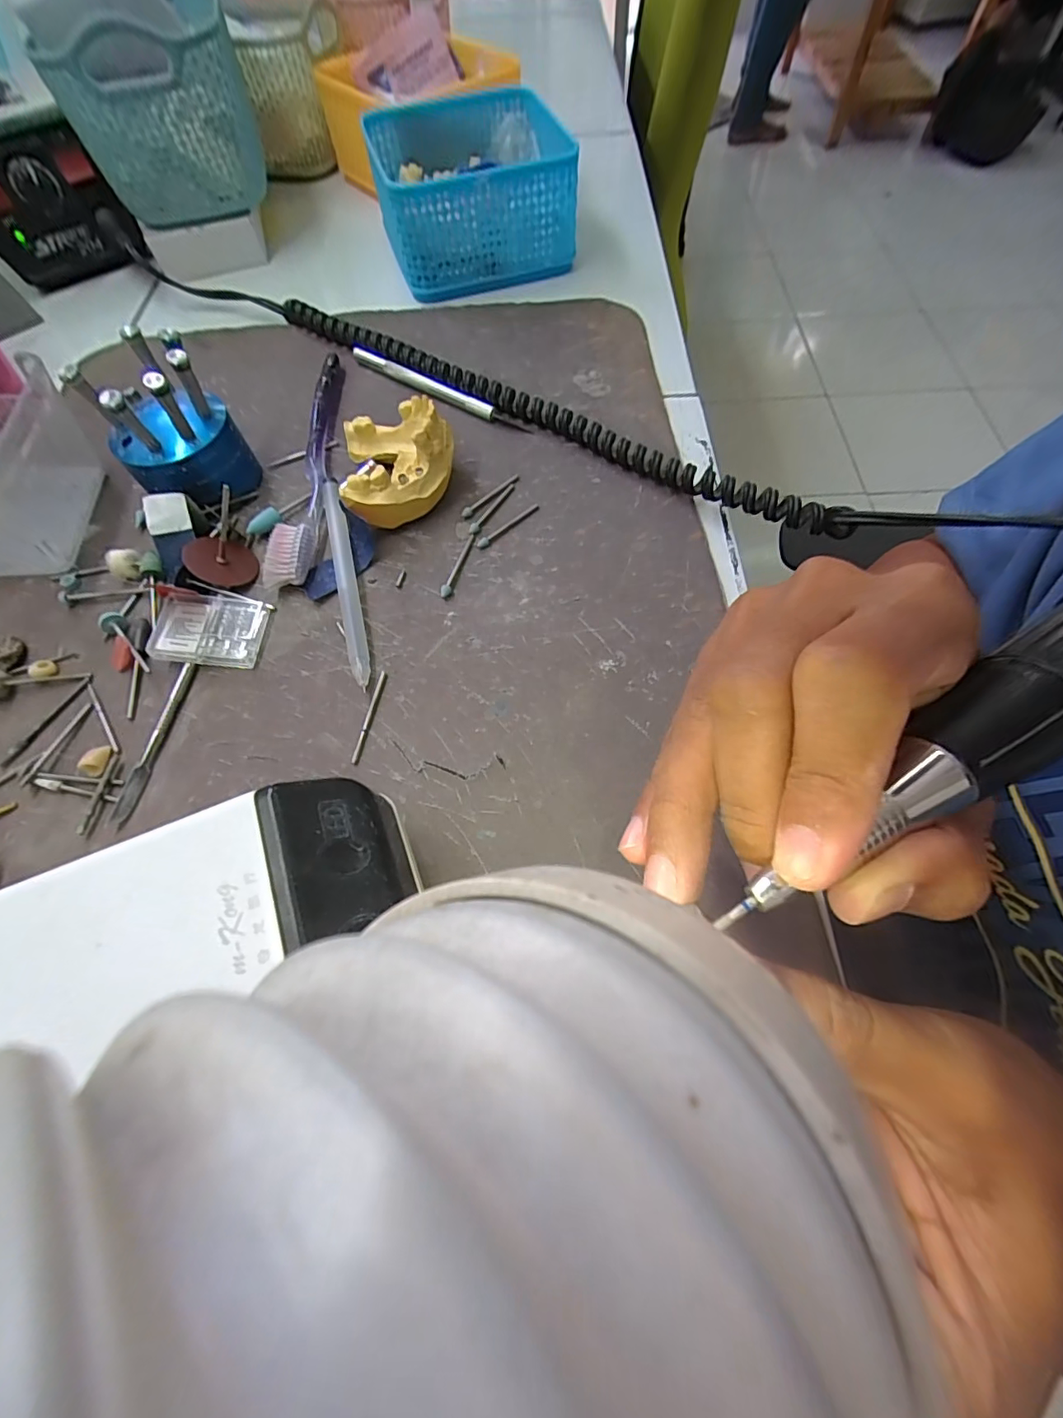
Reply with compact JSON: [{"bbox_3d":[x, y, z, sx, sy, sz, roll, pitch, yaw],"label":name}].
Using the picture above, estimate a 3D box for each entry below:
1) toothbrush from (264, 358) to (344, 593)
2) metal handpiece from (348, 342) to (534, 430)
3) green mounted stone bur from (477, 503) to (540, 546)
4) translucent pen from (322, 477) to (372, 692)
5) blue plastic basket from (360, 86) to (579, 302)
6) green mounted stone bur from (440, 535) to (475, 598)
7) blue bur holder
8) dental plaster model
[{"bbox_3d":[-0.123,-0.144,0.290,0.020,0.013,0.184,-3,64,1],"label":"toothbrush"},{"bbox_3d":[-0.060,-0.201,0.318,0.135,0.009,0.009,33,70,16],"label":"metal handpiece"},{"bbox_3d":[-0.012,-0.098,0.269,0.042,0.004,0.005,-40,70,-16],"label":"green mounted stone bur"},{"bbox_3d":[-0.092,-0.065,0.252,0.009,0.013,0.123,-14,65,-5],"label":"translucent pen"},{"bbox_3d":[-0.044,-0.379,0.376,0.126,0.066,0.131,-15,65,-5],"label":"blue plastic basket"},{"bbox_3d":[-0.037,-0.073,0.258,0.005,0.004,0.042,15,66,9],"label":"green mounted stone bur"},{"bbox_3d":[-0.183,-0.142,0.260,0.058,0.070,0.054,-1,65,2],"label":"blue bur holder"},{"bbox_3d":[-0.069,-0.132,0.270,0.058,0.036,0.072,-11,65,-3],"label":"dental plaster model"}]

